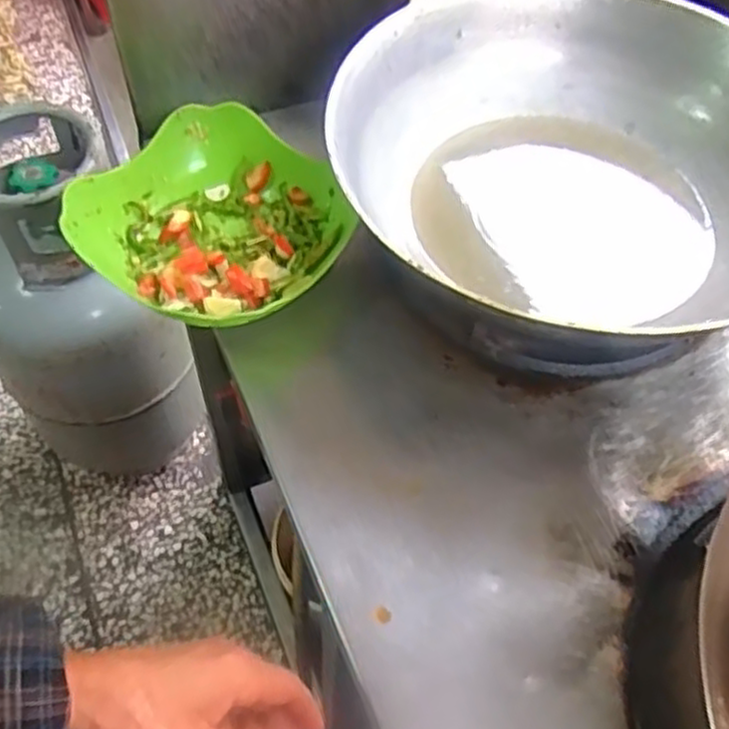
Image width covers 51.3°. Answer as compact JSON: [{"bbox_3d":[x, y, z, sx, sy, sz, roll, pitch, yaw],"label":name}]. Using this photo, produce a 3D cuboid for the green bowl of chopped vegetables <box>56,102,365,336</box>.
[{"bbox_3d":[-0.121,-0.121,0.645,0.197,0.066,0.202,1,56,-2],"label":"green bowl of chopped vegetables"}]

